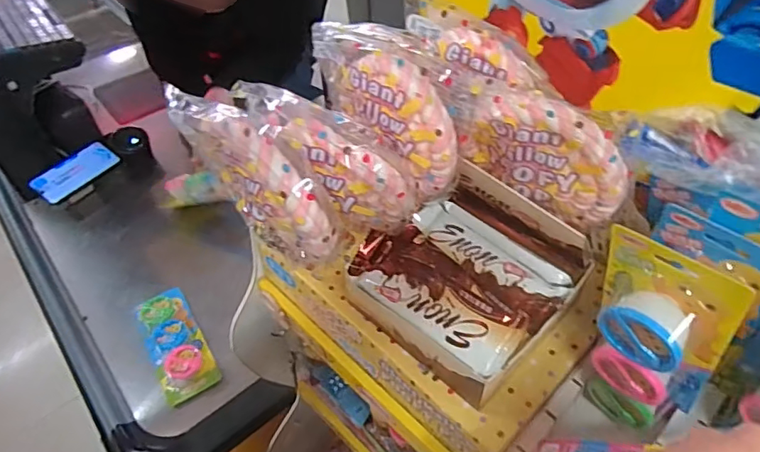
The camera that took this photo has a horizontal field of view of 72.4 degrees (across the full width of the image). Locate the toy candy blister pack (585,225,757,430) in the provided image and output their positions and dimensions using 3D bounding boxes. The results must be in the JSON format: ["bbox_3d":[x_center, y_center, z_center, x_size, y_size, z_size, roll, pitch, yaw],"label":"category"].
[{"bbox_3d":[0.177,0.077,0.339,0.090,0.155,0.054,22,51,22],"label":"toy candy blister pack"}]

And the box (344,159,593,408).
[{"bbox_3d":[0.068,0.038,0.411,0.143,0.081,0.145,-35,54,-27],"label":"box"}]

